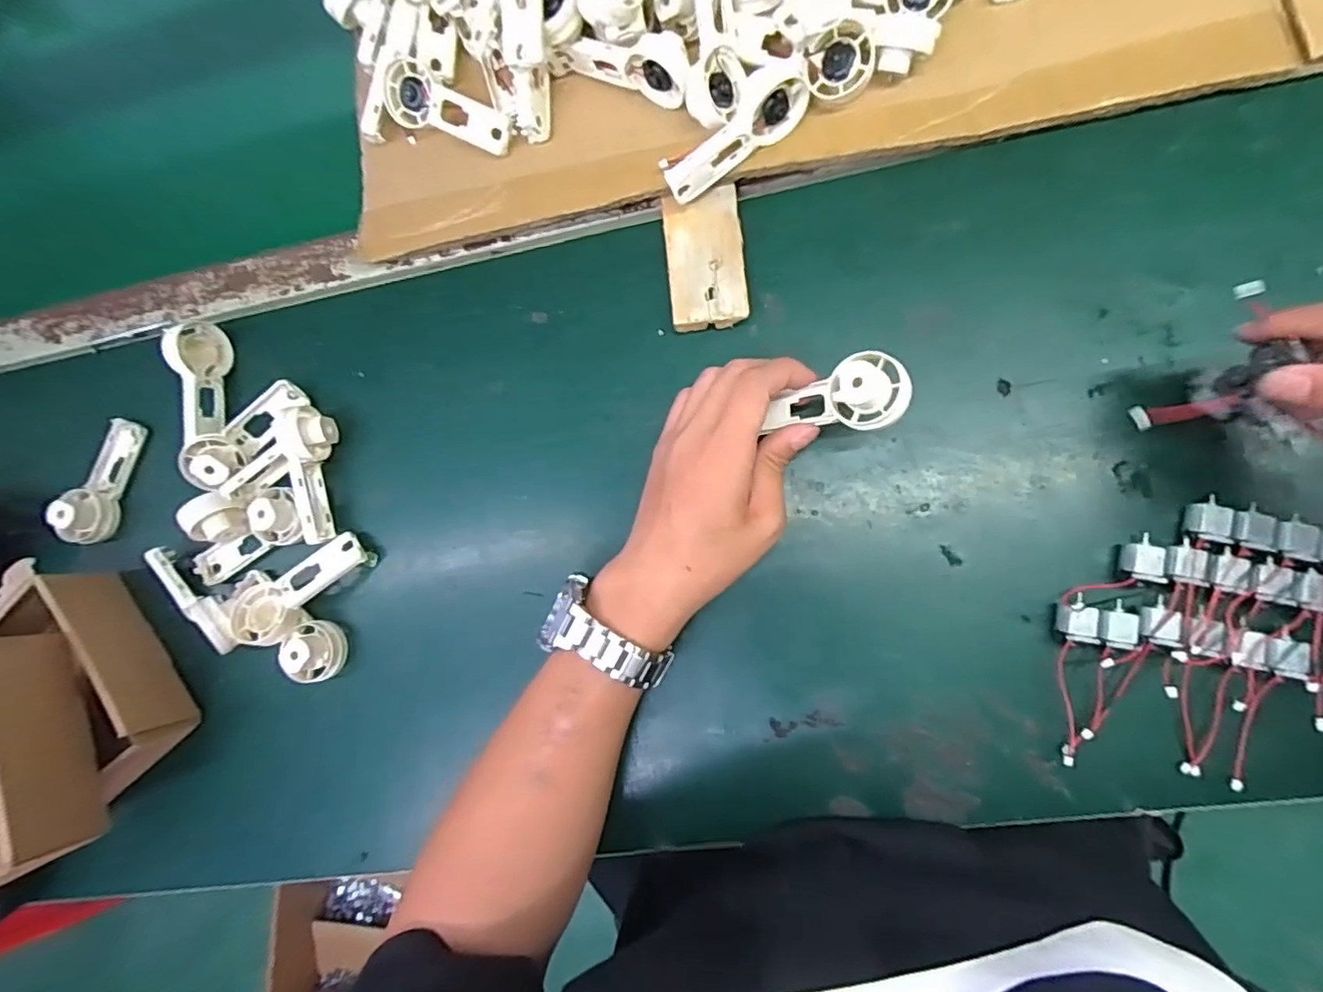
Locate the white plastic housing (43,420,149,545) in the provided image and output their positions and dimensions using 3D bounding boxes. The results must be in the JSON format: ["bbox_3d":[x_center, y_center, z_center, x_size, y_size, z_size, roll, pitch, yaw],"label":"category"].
[{"bbox_3d":[-0.411,-0.009,0.441,0.026,0.035,0.091,23,87,10],"label":"white plastic housing"}]

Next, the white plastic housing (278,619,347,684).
[{"bbox_3d":[-0.229,0.103,0.396,0.032,0.026,0.038,-19,81,6],"label":"white plastic housing"}]

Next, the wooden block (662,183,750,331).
[{"bbox_3d":[0.028,-0.151,0.382,0.048,0.014,0.088,-6,83,8],"label":"wooden block"}]

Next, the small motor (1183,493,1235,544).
[{"bbox_3d":[0.298,0.012,0.328,0.018,0.017,0.025,14,86,10],"label":"small motor"}]

